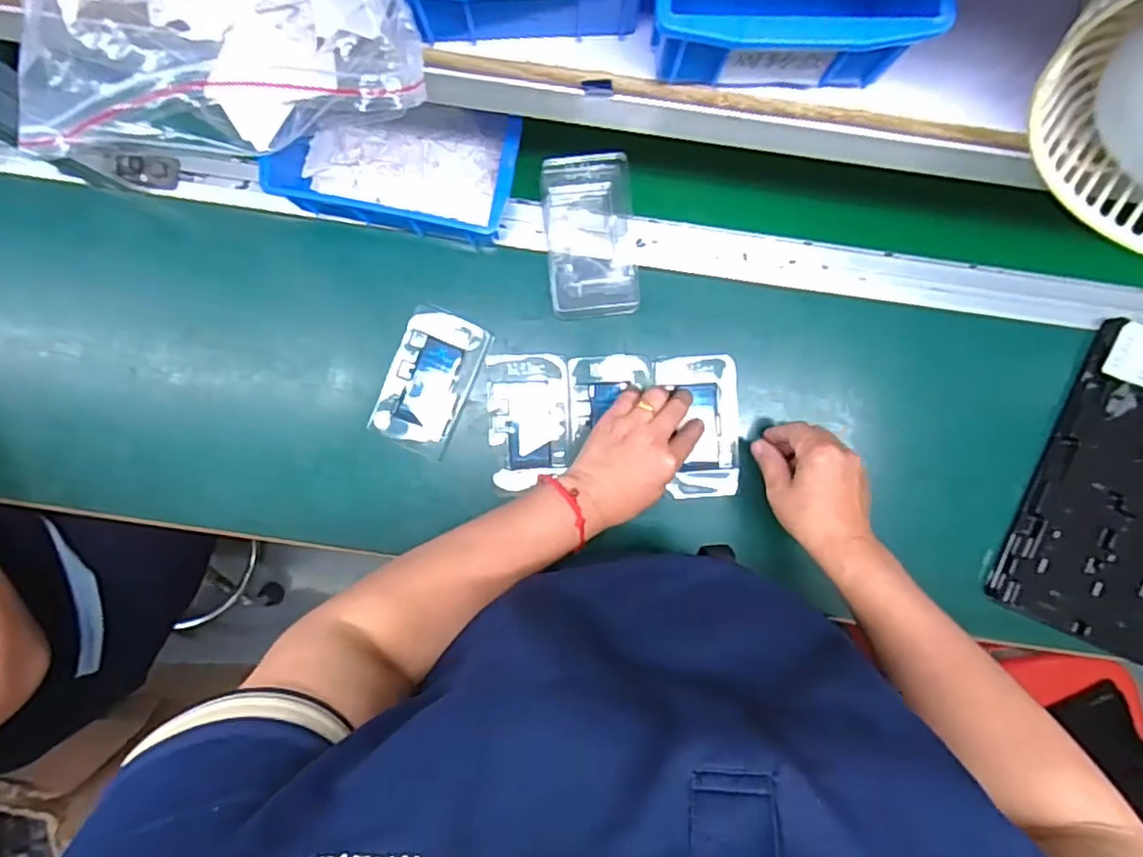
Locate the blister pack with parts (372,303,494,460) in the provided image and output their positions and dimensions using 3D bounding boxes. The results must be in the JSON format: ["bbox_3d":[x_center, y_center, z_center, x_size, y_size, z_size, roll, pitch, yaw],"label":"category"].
[{"bbox_3d":[-0.129,-0.043,0.583,0.074,0.014,0.126,24,90,-1],"label":"blister pack with parts"}]

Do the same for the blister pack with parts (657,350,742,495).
[{"bbox_3d":[0.117,-0.002,0.576,0.070,0.019,0.126,-6,90,-1],"label":"blister pack with parts"}]

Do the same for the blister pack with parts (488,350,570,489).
[{"bbox_3d":[-0.039,-0.007,0.580,0.072,0.007,0.120,-1,90,0],"label":"blister pack with parts"}]

